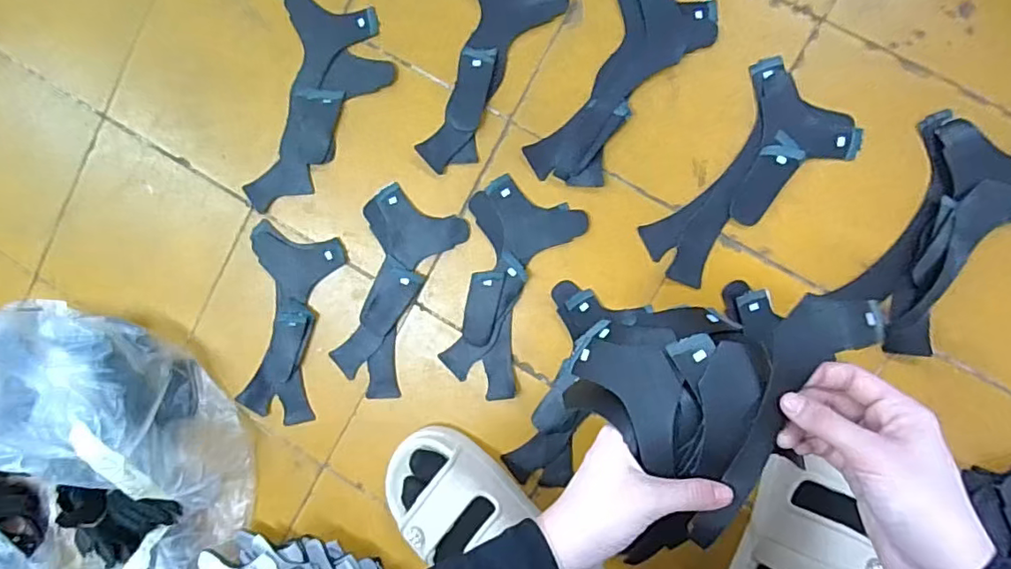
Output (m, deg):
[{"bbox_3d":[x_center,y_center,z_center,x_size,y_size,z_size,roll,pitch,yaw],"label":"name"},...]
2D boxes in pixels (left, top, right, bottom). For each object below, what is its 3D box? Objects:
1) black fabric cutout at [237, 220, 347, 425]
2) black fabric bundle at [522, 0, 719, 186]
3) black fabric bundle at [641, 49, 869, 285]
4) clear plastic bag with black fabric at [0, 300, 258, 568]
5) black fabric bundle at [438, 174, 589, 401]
[{"bbox_3d":[-0.233,0.044,0.590,0.095,0.006,0.196,14,95,8],"label":"black fabric cutout"},{"bbox_3d":[0.106,-0.181,0.517,0.099,0.010,0.198,28,97,7],"label":"black fabric bundle"},{"bbox_3d":[0.208,-0.095,0.507,0.102,0.009,0.196,43,99,5],"label":"black fabric bundle"},{"bbox_3d":[-0.472,0.208,0.563,0.332,0.170,0.345,43,99,5],"label":"clear plastic bag with black fabric"},{"bbox_3d":[-0.007,0.003,0.553,0.106,0.008,0.195,24,97,7],"label":"black fabric bundle"}]

